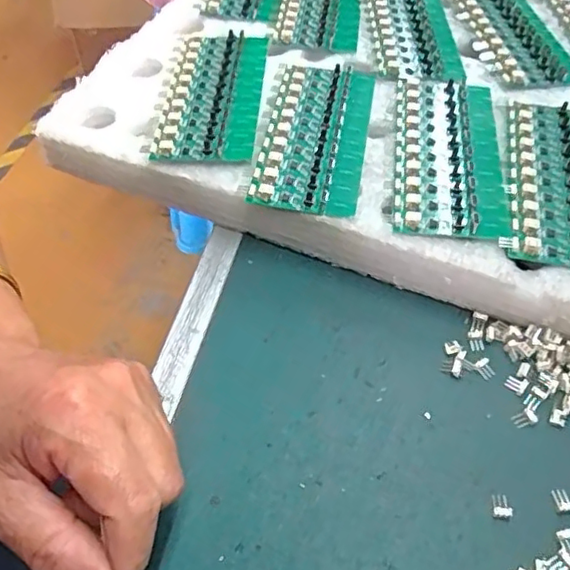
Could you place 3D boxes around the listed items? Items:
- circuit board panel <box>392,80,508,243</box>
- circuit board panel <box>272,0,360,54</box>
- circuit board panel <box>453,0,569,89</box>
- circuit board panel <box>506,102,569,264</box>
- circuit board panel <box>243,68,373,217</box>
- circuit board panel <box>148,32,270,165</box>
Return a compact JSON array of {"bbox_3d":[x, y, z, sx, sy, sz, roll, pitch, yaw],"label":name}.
[{"bbox_3d":[0.099,-0.082,0.360,0.061,0.010,0.137,6,52,5],"label":"circuit board panel"},{"bbox_3d":[0.029,-0.227,0.473,0.061,0.012,0.135,6,52,5],"label":"circuit board panel"},{"bbox_3d":[0.173,-0.194,0.449,0.063,0.013,0.139,-6,52,-4],"label":"circuit board panel"},{"bbox_3d":[0.164,-0.066,0.348,0.061,0.008,0.134,10,53,8],"label":"circuit board panel"},{"bbox_3d":[0.020,-0.098,0.371,0.061,0.010,0.137,8,53,7],"label":"circuit board panel"},{"bbox_3d":[-0.047,-0.128,0.393,0.061,0.011,0.134,2,52,2],"label":"circuit board panel"}]

